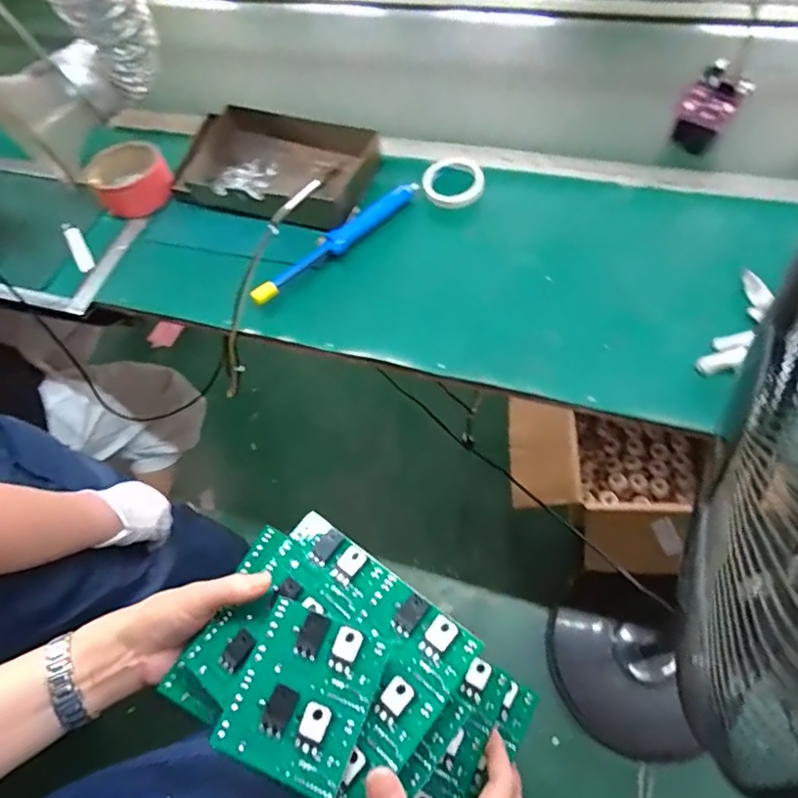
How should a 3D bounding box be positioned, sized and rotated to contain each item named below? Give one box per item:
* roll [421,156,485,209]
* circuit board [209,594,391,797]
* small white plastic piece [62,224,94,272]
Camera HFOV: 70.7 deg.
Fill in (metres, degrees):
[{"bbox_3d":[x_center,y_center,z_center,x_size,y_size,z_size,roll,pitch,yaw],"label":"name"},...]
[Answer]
[{"bbox_3d":[0.085,-0.345,0.890,0.090,0.024,0.093,0,72,-1],"label":"roll"},{"bbox_3d":[-0.058,0.175,0.336,0.081,0.007,0.088,16,62,19],"label":"circuit board"},{"bbox_3d":[-0.543,-0.258,0.950,0.026,0.024,0.105,-26,74,-9],"label":"small white plastic piece"}]

